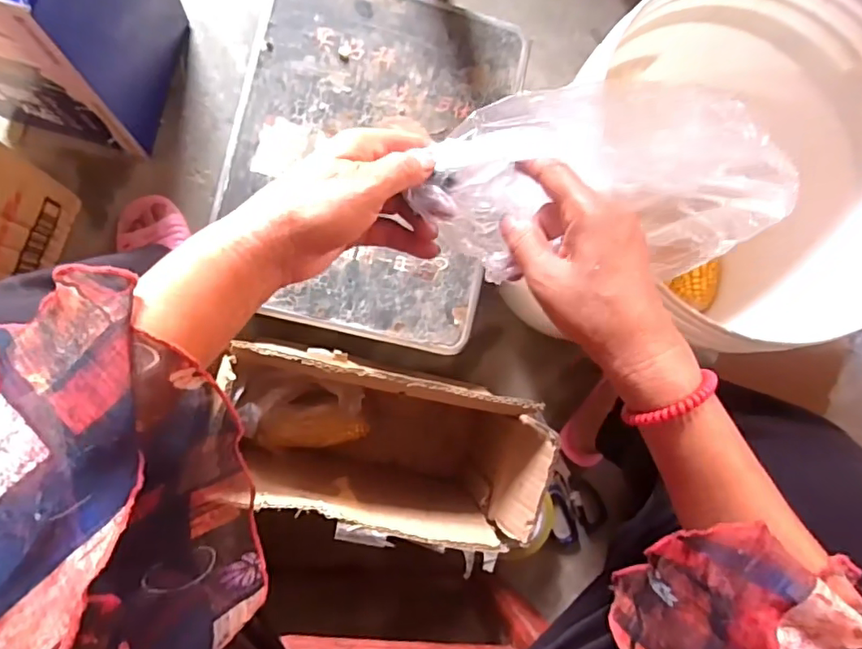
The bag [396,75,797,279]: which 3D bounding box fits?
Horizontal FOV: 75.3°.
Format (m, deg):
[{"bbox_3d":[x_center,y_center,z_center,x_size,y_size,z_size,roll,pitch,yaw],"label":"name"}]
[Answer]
[{"bbox_3d":[0.122,-0.084,0.353,0.232,0.070,0.107,-1,87,-6],"label":"bag"}]

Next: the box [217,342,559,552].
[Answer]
[{"bbox_3d":[-0.065,0.122,0.632,0.314,0.264,0.151,15,85,-8],"label":"box"}]

